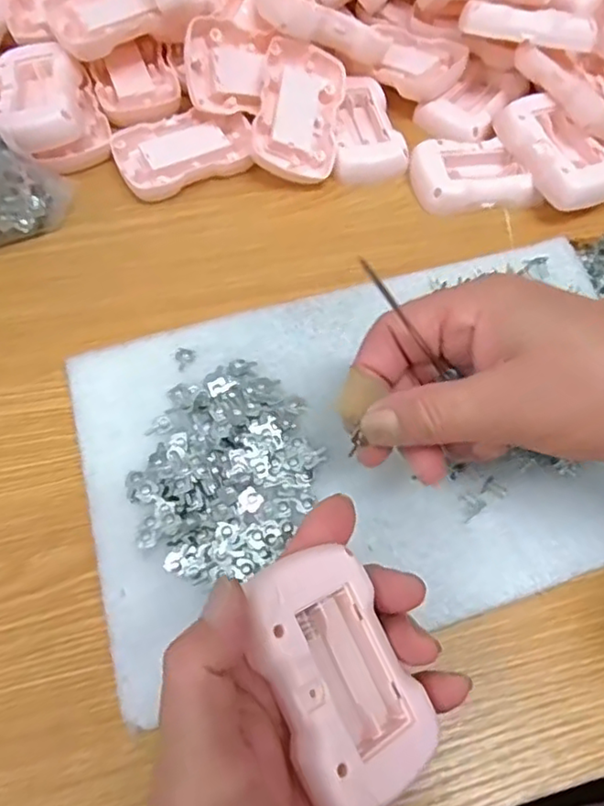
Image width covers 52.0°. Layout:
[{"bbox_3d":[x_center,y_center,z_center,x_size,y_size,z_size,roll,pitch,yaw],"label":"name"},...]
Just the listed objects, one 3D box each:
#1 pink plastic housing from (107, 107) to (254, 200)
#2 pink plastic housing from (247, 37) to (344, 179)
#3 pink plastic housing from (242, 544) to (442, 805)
[{"bbox_3d":[-0.073,-0.159,0.394,0.086,0.013,0.052,-20,68,-12],"label":"pink plastic housing"},{"bbox_3d":[-0.002,-0.183,0.388,0.052,0.013,0.087,13,78,-22],"label":"pink plastic housing"},{"bbox_3d":[0.011,0.098,0.225,0.047,0.024,0.084,-18,77,-31],"label":"pink plastic housing"}]

